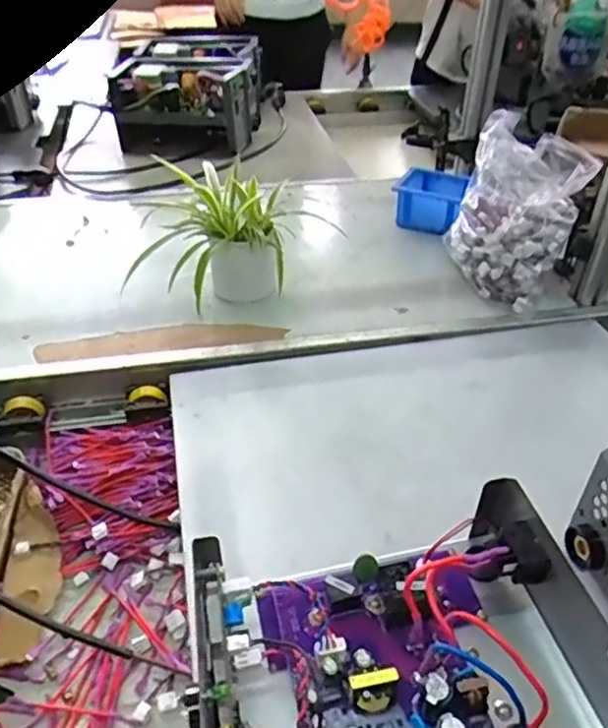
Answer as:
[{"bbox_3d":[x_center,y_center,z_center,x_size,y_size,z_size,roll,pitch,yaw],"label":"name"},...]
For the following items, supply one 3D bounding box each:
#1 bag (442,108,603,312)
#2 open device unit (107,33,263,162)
[{"bbox_3d":[0.301,-0.206,0.876,0.157,0.196,0.168,4,39,3],"label":"bag"},{"bbox_3d":[-0.254,-0.618,1.428,0.304,0.166,0.334,0,39,-2],"label":"open device unit"}]

